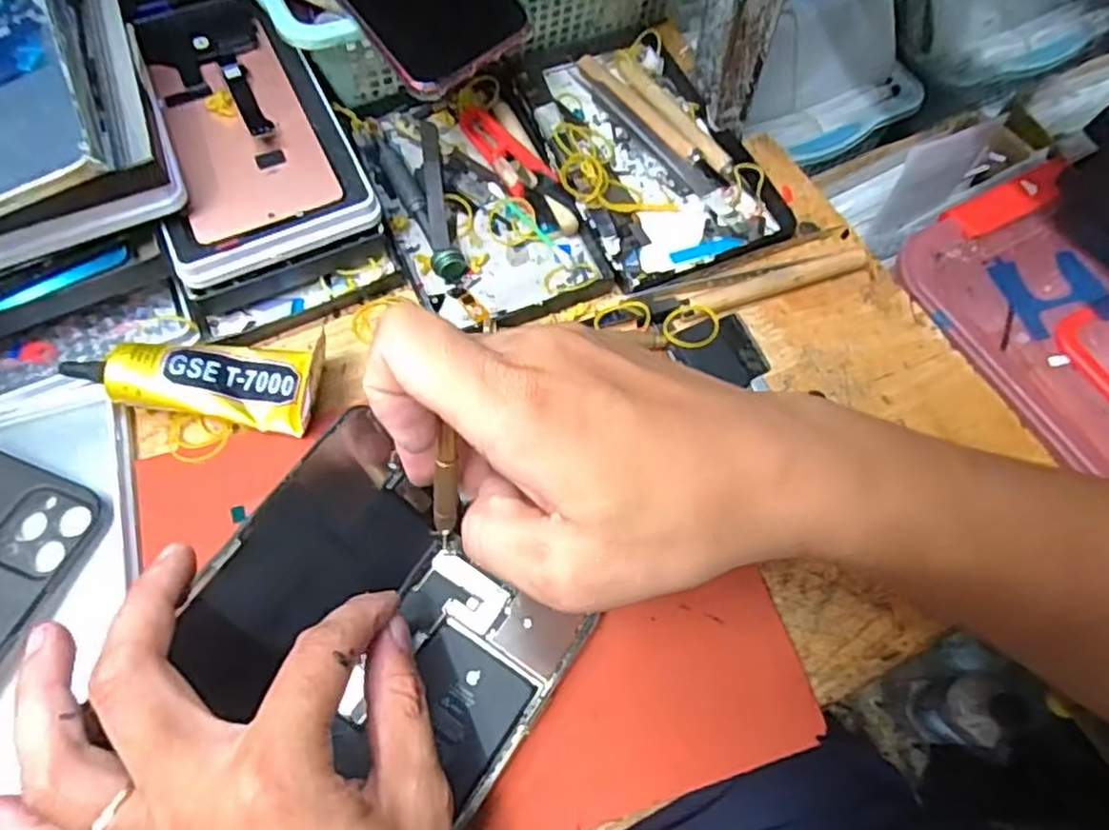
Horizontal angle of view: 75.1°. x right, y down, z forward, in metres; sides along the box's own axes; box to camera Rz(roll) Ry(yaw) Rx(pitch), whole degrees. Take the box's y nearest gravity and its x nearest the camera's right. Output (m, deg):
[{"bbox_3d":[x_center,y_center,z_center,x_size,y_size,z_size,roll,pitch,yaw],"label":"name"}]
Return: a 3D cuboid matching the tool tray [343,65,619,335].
[{"bbox_3d":[-0.046,-0.124,0.403,0.098,0.019,0.168,-21,66,-10],"label":"tool tray"}]

